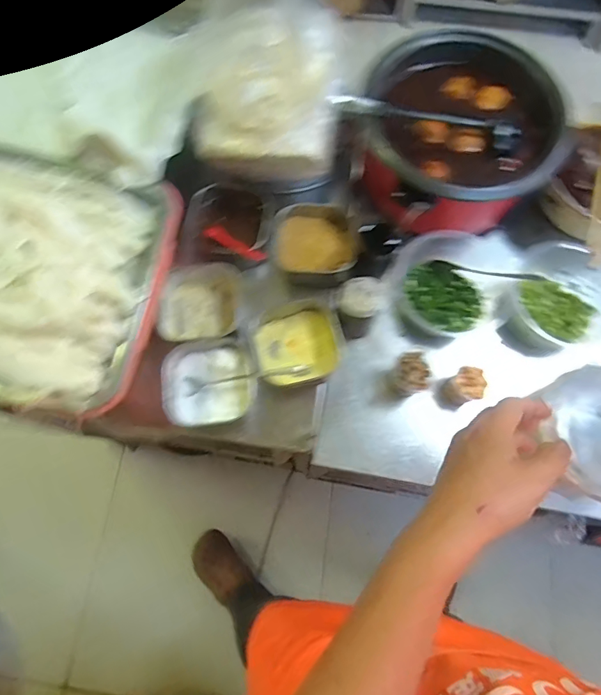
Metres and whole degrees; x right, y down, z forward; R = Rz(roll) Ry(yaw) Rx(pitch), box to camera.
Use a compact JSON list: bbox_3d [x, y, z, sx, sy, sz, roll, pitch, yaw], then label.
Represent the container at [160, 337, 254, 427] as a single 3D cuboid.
[{"bbox_3d":[-0.111,0.047,0.558,0.106,0.051,0.103,-8,73,-3],"label":"container"}]

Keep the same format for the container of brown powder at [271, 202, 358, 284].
[{"bbox_3d":[0.017,-0.140,0.623,0.108,0.051,0.108,-8,73,-3],"label":"container of brown powder"}]

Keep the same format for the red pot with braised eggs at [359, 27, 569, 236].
[{"bbox_3d":[0.197,-0.274,0.603,0.227,0.125,0.236,0,72,0],"label":"red pot with braised eggs"}]

